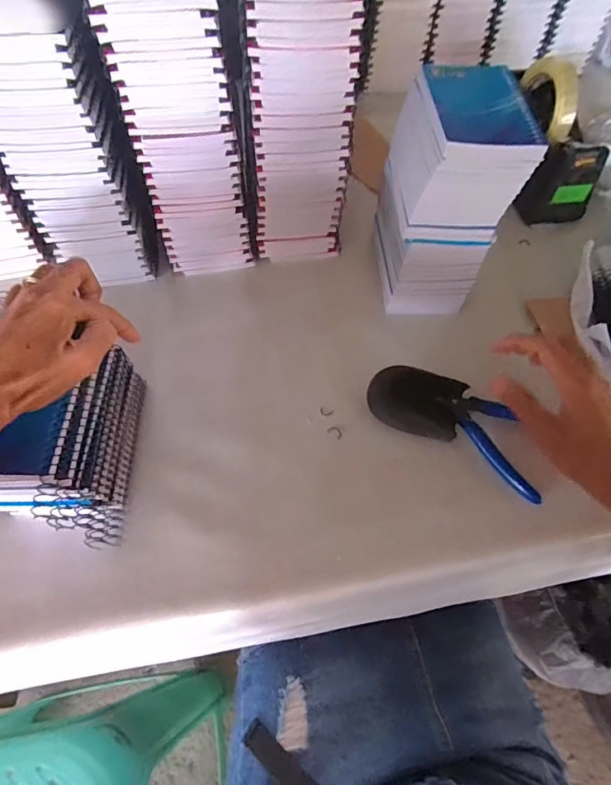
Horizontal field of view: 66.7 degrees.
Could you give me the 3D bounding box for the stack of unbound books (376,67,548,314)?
[{"bbox_3d":[0.132,-0.186,0.455,0.090,0.181,0.129,-2,59,-3],"label":"stack of unbound books"}]

